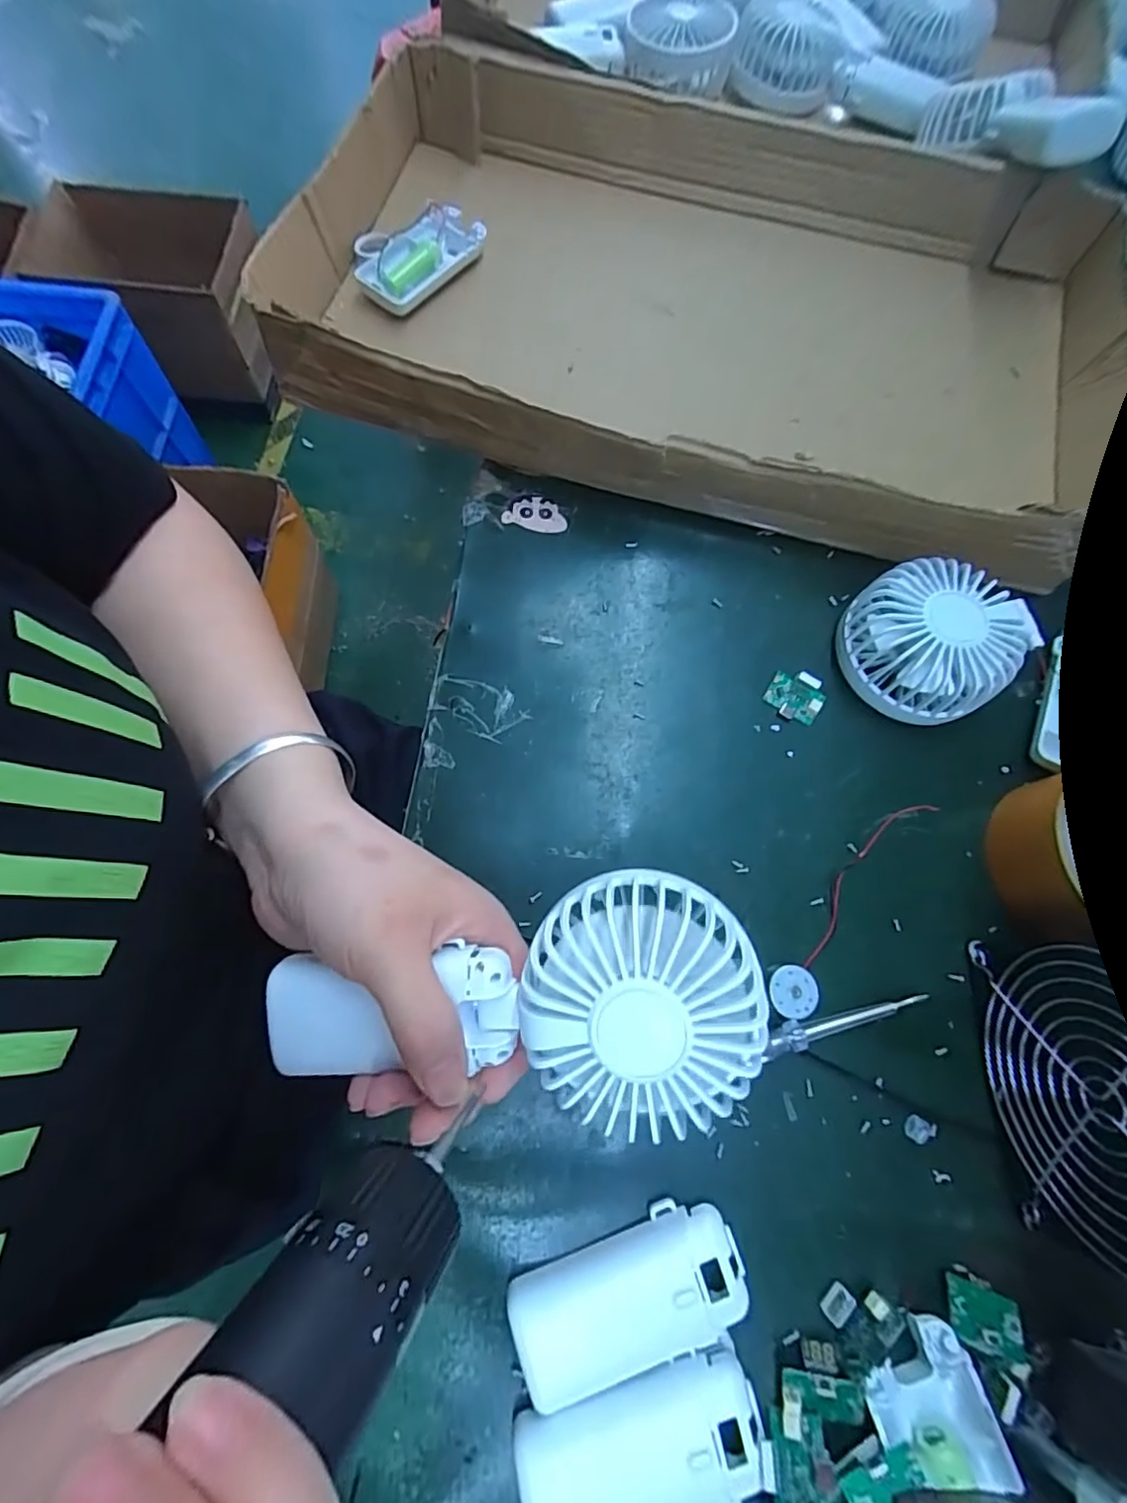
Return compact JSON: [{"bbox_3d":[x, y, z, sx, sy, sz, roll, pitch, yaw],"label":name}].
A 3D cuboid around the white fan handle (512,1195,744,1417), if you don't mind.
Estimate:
[{"bbox_3d":[0.027,0.224,0.239,0.094,0.017,0.047,-22,73,-8],"label":"white fan handle"}]

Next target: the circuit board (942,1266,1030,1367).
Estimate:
[{"bbox_3d":[0.175,0.233,0.243,0.031,0.005,0.025,19,46,5],"label":"circuit board"}]

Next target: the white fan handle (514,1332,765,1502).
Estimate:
[{"bbox_3d":[0.030,0.271,0.225,0.093,0.012,0.046,-15,72,-6],"label":"white fan handle"}]

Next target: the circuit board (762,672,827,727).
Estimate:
[{"bbox_3d":[0.131,-0.031,0.330,0.030,0.018,0.021,34,74,10],"label":"circuit board"}]

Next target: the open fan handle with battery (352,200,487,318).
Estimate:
[{"bbox_3d":[-0.105,-0.349,0.417,0.059,0.027,0.092,42,75,12],"label":"open fan handle with battery"}]

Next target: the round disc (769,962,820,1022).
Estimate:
[{"bbox_3d":[0.110,0.115,0.282,0.023,0.008,0.023,0,71,-1],"label":"round disc"}]

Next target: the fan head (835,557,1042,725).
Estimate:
[{"bbox_3d":[0.201,-0.060,0.327,0.081,0.045,0.082,0,71,-1],"label":"fan head"}]

